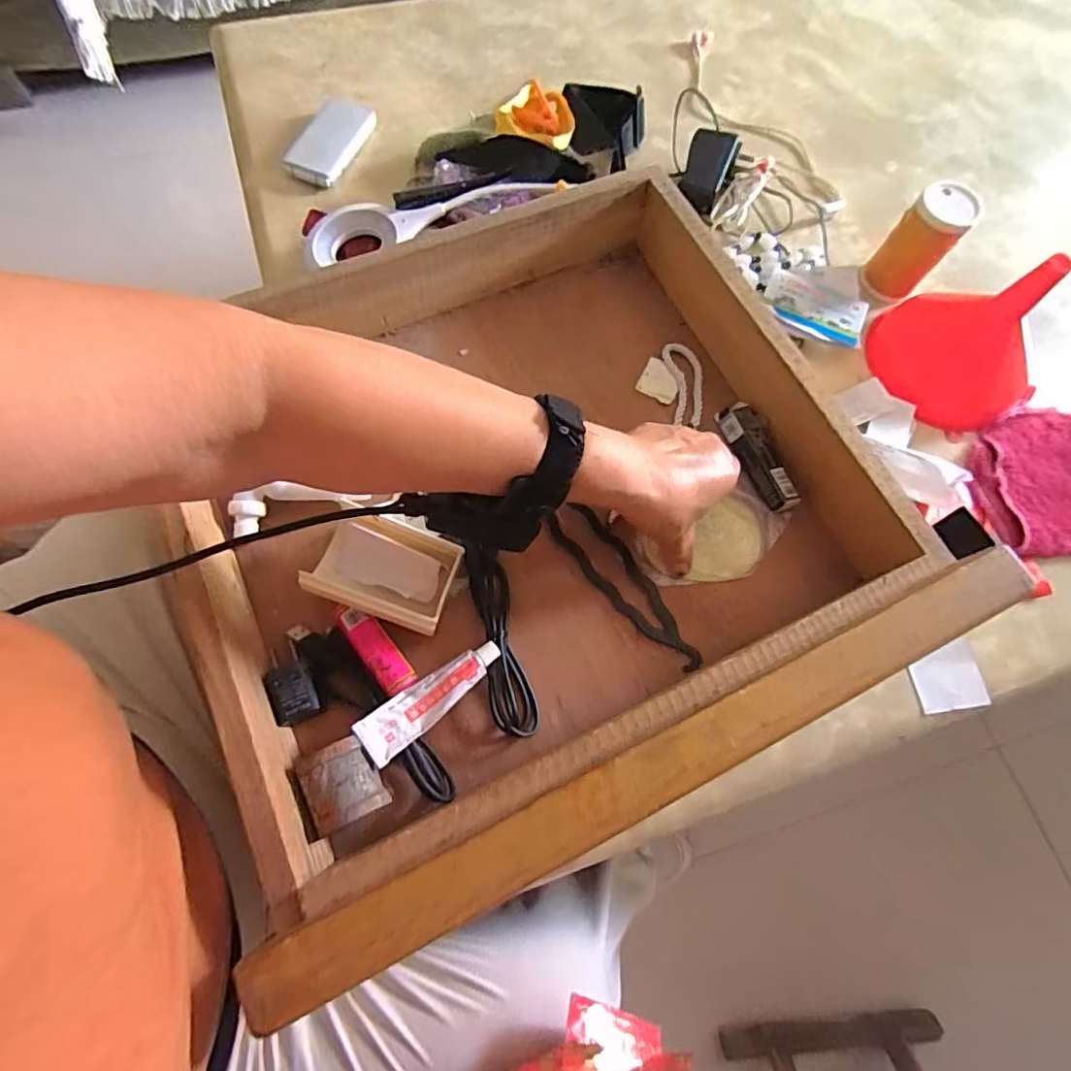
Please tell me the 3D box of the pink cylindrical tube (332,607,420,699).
[{"bbox_3d":[-0.106,0.075,0.377,0.021,0.020,0.070,-38,77,-15],"label":"pink cylindrical tube"}]

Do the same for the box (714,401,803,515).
[{"bbox_3d":[0.174,-0.062,0.447,0.025,0.021,0.093,-19,73,-10],"label":"box"}]

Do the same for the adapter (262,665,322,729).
[{"bbox_3d":[-0.152,0.101,0.361,0.029,0.024,0.033,-20,73,-10],"label":"adapter"}]

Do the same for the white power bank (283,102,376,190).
[{"bbox_3d":[-0.203,-0.391,0.564,0.060,0.018,0.104,18,70,3],"label":"white power bank"}]

